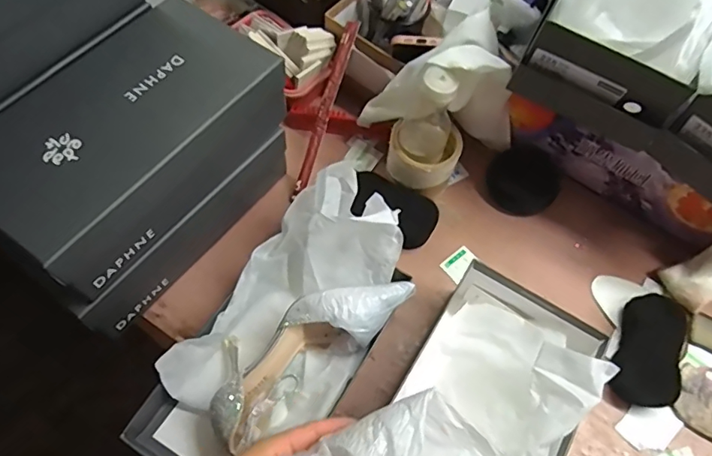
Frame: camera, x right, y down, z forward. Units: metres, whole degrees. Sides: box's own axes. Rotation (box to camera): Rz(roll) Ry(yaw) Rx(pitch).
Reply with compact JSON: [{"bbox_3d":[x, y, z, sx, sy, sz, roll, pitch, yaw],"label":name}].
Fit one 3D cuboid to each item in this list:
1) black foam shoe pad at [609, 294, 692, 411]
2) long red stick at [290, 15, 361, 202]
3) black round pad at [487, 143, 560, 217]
[{"bbox_3d":[0.342,0.134,0.575,0.064,0.031,0.142,28,64,11],"label":"black foam shoe pad"},{"bbox_3d":[-0.041,-0.156,0.659,0.015,0.012,0.246,18,90,7],"label":"long red stick"},{"bbox_3d":[0.227,-0.065,0.675,0.090,0.008,0.090,0,89,14],"label":"black round pad"}]

